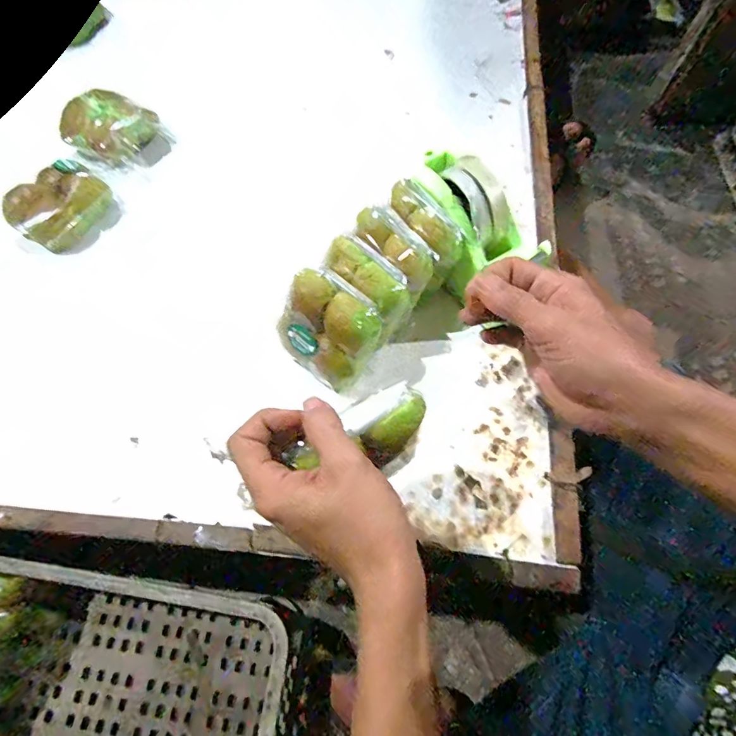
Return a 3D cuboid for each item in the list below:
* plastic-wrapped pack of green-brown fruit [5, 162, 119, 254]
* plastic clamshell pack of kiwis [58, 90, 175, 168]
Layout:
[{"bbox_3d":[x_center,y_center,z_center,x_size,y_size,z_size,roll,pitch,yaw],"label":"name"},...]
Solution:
[{"bbox_3d":[-0.382,-0.202,0.564,0.096,0.053,0.115,36,73,14],"label":"plastic-wrapped pack of green-brown fruit"},{"bbox_3d":[-0.339,-0.324,0.590,0.144,0.056,0.107,38,73,15],"label":"plastic clamshell pack of kiwis"}]

